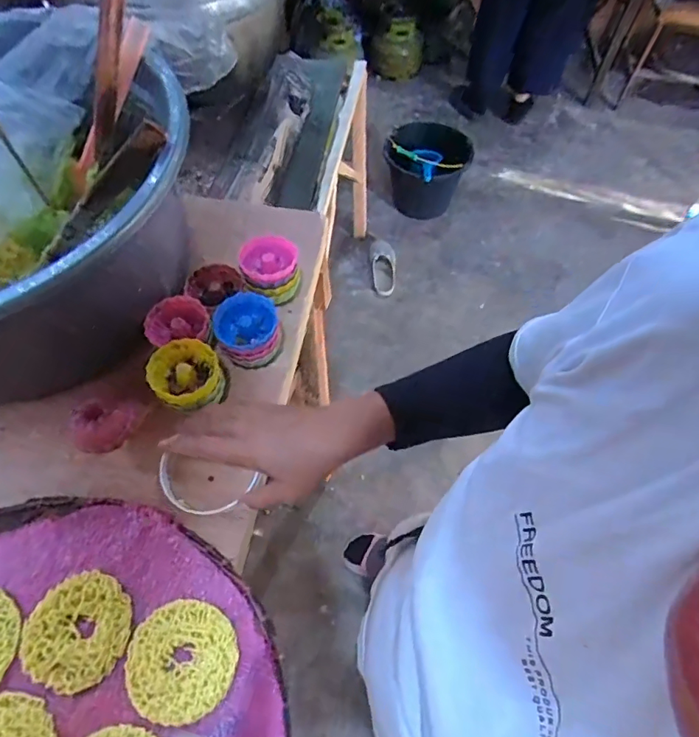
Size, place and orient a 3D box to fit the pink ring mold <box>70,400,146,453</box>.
[{"bbox_3d":[-0.232,0.051,0.463,0.056,0.031,0.053,5,60,2],"label":"pink ring mold"}]

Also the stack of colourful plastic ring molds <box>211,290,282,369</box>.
[{"bbox_3d":[-0.102,-0.039,0.496,0.064,0.050,0.077,-12,61,-8],"label":"stack of colourful plastic ring molds"}]

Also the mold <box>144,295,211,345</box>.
[{"bbox_3d":[-0.176,-0.046,0.501,0.058,0.019,0.059,34,80,-5],"label":"mold"}]

